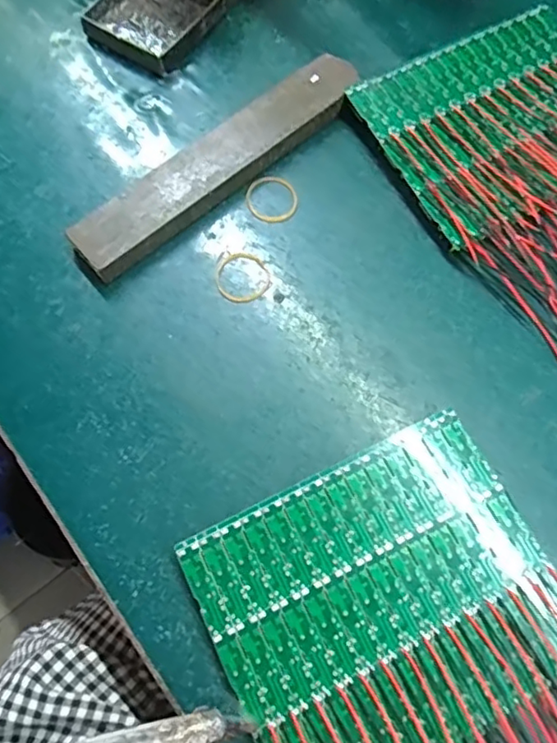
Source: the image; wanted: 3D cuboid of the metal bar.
[{"bbox_3d":[-0.034,-0.125,0.347,0.197,0.019,0.035,-40,73,-11],"label":"metal bar"}]

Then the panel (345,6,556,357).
[{"bbox_3d":[0.158,-0.112,0.338,0.148,0.017,0.207,-27,71,-7],"label":"panel"}]

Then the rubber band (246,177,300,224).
[{"bbox_3d":[-0.003,-0.103,0.347,0.029,0.004,0.033,-26,71,-7],"label":"rubber band"}]

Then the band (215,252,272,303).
[{"bbox_3d":[-0.021,-0.054,0.331,0.030,0.004,0.033,-1,70,2],"label":"band"}]

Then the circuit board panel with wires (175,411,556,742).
[{"bbox_3d":[0.071,0.137,0.251,0.146,0.014,0.210,-30,72,-8],"label":"circuit board panel with wires"}]

